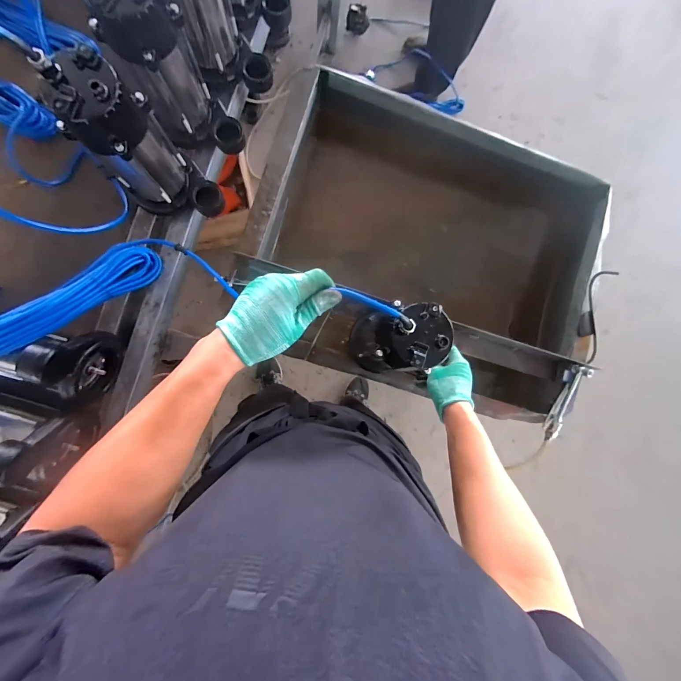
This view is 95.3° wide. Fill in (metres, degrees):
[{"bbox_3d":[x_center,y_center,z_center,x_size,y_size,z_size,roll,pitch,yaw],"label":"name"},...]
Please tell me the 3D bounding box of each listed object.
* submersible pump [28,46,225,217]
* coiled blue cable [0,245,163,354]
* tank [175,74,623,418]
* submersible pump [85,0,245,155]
[{"bbox_3d":[-0.290,-0.273,0.466,0.142,0.225,0.119,44,85,-3],"label":"submersible pump"},{"bbox_3d":[-0.452,-0.045,0.476,0.057,0.053,0.357,48,59,-3],"label":"coiled blue cable"},{"bbox_3d":[0.200,-0.185,0.748,0.718,0.250,0.590,19,86,-5],"label":"tank"},{"bbox_3d":[-0.248,-0.399,0.473,0.116,0.224,0.126,-40,92,-6],"label":"submersible pump"}]

